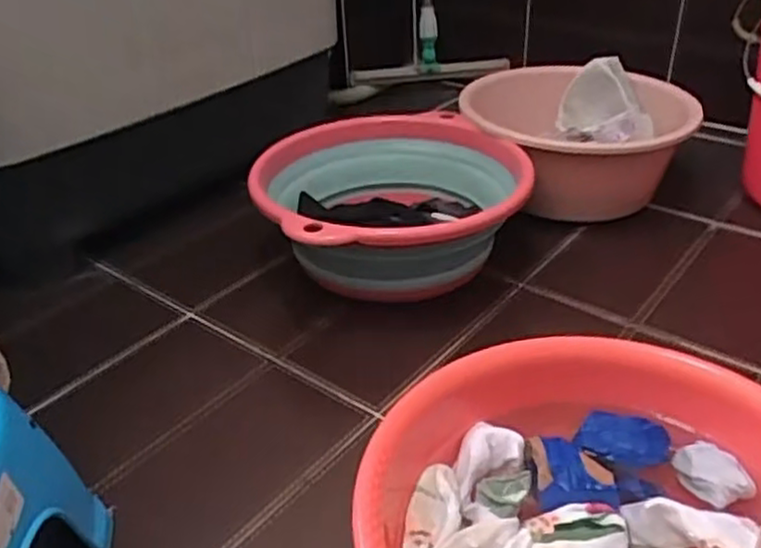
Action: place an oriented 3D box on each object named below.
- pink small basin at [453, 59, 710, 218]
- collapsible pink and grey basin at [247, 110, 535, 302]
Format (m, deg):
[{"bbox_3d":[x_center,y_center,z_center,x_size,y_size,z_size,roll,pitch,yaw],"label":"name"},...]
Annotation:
[{"bbox_3d":[0.291,-0.195,1.095,0.319,0.163,0.326,-1,33,1],"label":"pink small basin"},{"bbox_3d":[0.022,-0.080,0.948,0.340,0.148,0.327,-1,33,1],"label":"collapsible pink and grey basin"}]

